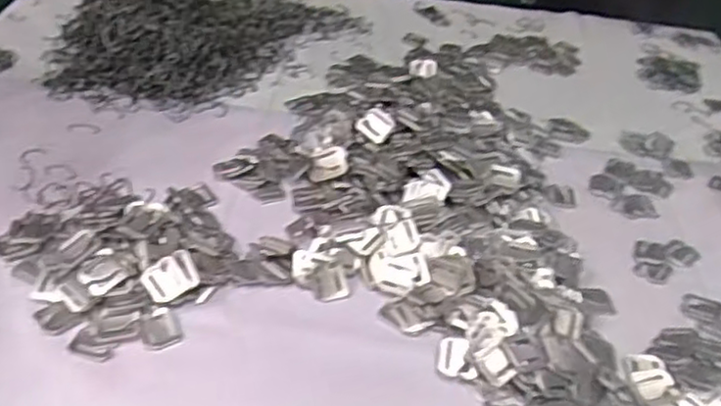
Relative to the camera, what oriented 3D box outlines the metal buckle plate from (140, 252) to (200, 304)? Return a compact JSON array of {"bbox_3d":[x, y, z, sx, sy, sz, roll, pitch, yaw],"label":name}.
[{"bbox_3d":[-0.182,0.071,0.667,0.047,0.005,0.039,-31,84,-20],"label":"metal buckle plate"}]

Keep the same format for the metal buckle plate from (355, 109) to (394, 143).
[{"bbox_3d":[0.019,-0.096,0.844,0.040,0.006,0.041,35,72,5],"label":"metal buckle plate"}]

